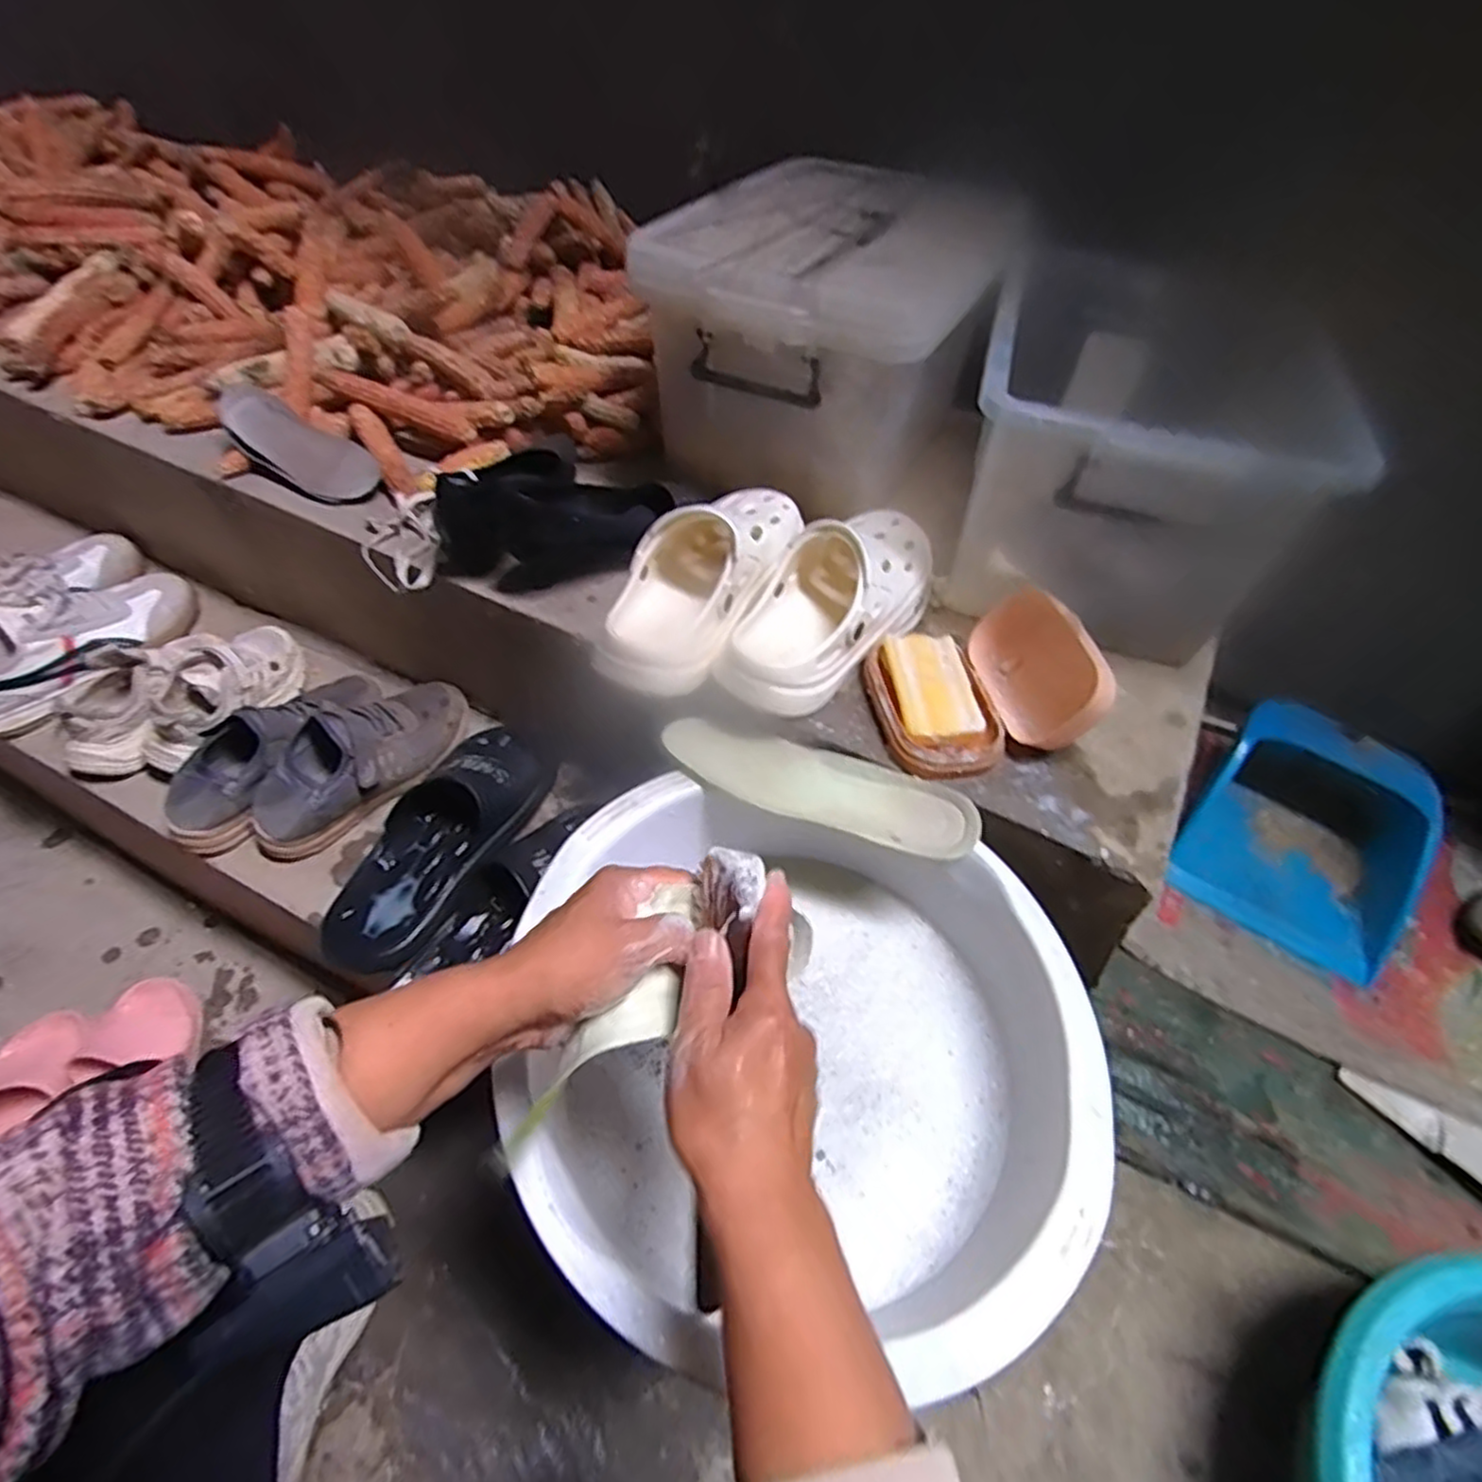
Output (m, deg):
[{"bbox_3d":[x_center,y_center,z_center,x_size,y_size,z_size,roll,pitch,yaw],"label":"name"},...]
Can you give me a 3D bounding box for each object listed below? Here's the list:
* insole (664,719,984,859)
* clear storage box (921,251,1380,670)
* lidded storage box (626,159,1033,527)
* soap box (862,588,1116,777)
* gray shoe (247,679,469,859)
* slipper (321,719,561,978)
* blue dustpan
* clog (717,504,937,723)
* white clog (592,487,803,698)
[{"bbox_3d":[0.062,0.032,0.581,0.248,0.015,0.070,17,50,10],"label":"insole"},{"bbox_3d":[0.375,-0.291,0.729,0.270,0.202,0.405,19,50,12],"label":"clear storage box"},{"bbox_3d":[0.098,-0.422,0.803,0.295,0.247,0.382,25,52,17],"label":"lidded storage box"},{"bbox_3d":[0.200,-0.056,0.609,0.169,0.083,0.144,-6,50,-10],"label":"soap box"},{"bbox_3d":[-0.388,0.012,0.750,0.098,0.079,0.236,36,55,24],"label":"gray shoe"},{"bbox_3d":[-0.292,0.082,0.711,0.117,0.065,0.281,23,51,15],"label":"slipper"},{"bbox_3d":[0.666,0.109,0.871,0.248,0.083,0.268,25,90,10],"label":"blue dustpan"},{"bbox_3d":[0.085,-0.132,0.651,0.111,0.091,0.256,32,54,21],"label":"clog"},{"bbox_3d":[-0.034,-0.151,0.662,0.109,0.085,0.253,18,50,11],"label":"white clog"}]

